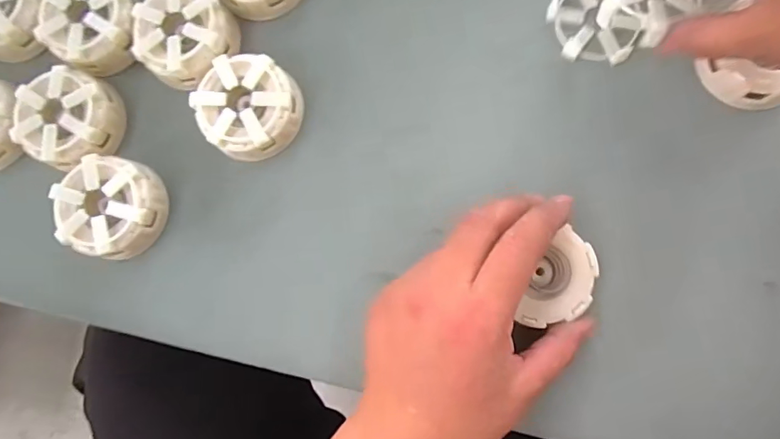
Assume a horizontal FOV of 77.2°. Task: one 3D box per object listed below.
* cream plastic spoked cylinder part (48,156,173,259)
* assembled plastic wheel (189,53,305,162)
[{"bbox_3d":[-0.173,-0.007,0.307,0.057,0.033,0.060,0,85,5],"label":"cream plastic spoked cylinder part"},{"bbox_3d":[-0.086,-0.070,0.306,0.059,0.030,0.060,0,85,5],"label":"assembled plastic wheel"}]

